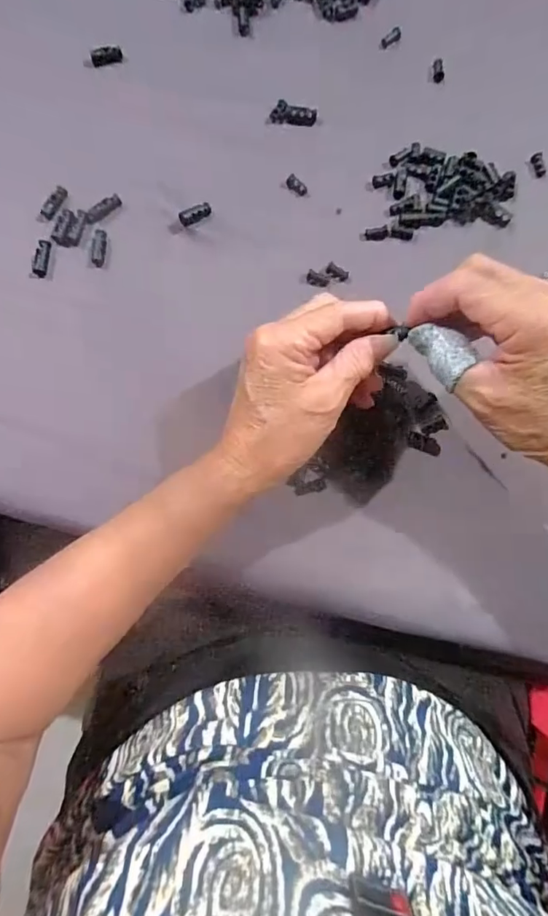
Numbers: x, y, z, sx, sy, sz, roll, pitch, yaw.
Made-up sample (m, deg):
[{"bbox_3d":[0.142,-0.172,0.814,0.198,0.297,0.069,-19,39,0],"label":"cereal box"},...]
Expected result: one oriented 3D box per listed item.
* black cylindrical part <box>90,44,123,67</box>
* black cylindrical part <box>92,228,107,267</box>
[{"bbox_3d":[-0.133,-0.319,0.384,0.024,0.011,0.009,-4,78,-2],"label":"black cylindrical part"},{"bbox_3d":[-0.127,-0.153,0.350,0.008,0.006,0.027,3,78,-1],"label":"black cylindrical part"}]

